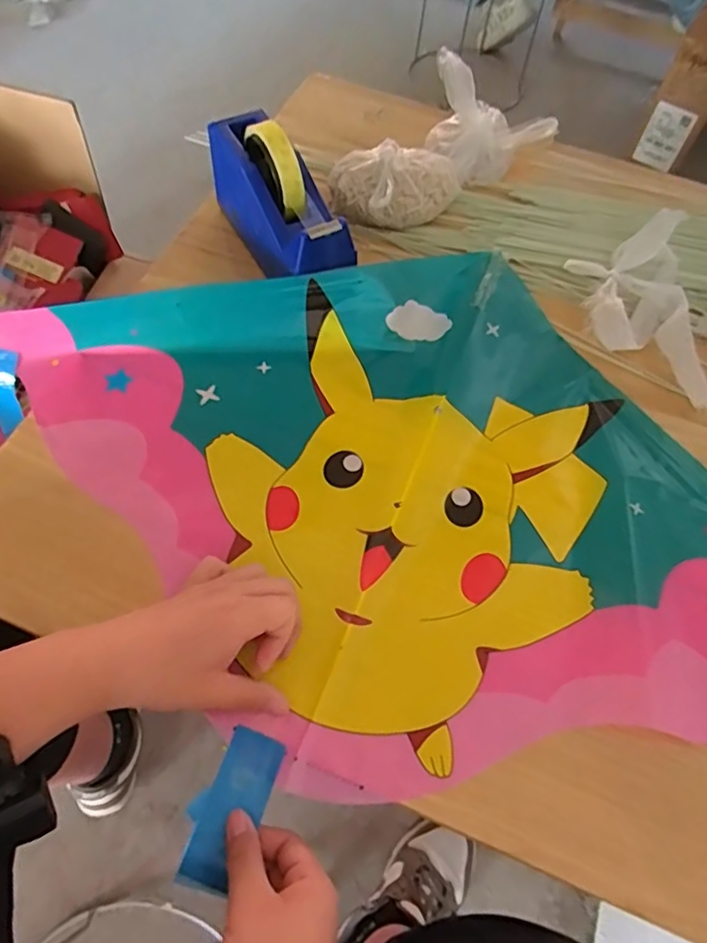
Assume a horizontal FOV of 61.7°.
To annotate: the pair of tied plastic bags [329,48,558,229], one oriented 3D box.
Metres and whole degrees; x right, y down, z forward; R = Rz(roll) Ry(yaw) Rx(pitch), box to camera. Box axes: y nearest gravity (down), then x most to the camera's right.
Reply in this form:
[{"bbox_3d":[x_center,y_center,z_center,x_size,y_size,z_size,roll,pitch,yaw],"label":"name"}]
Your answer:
[{"bbox_3d":[0.107,-0.390,0.673,0.289,0.107,0.113,-37,70,-19],"label":"pair of tied plastic bags"}]

